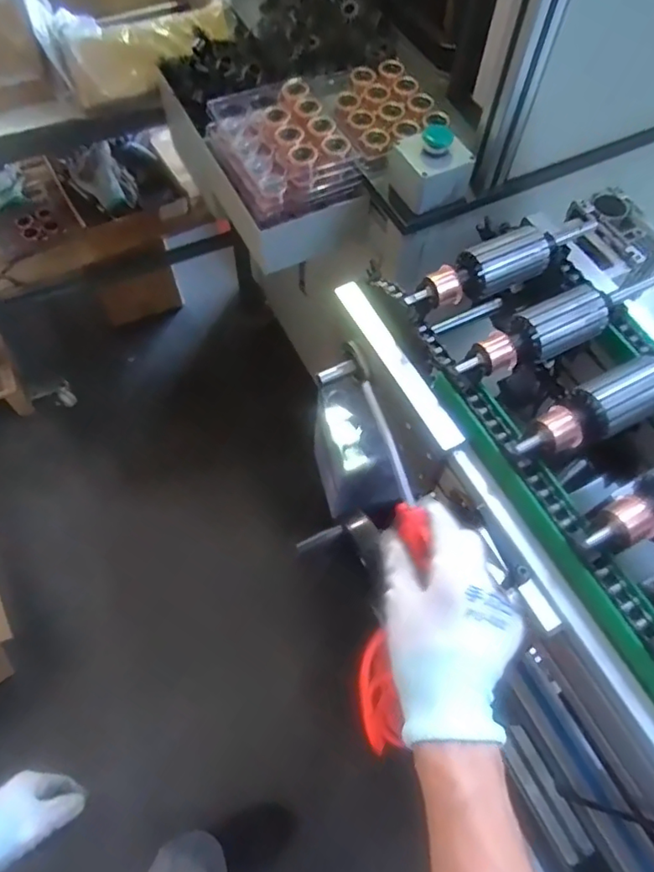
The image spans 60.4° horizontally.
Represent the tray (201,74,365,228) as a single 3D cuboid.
[{"bbox_3d":[-0.072,-0.409,0.788,0.149,0.070,0.209,-26,67,-13],"label":"tray"}]

